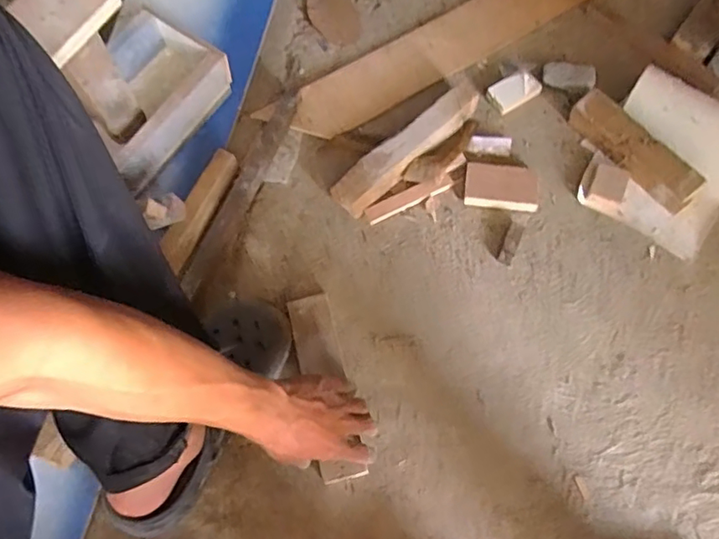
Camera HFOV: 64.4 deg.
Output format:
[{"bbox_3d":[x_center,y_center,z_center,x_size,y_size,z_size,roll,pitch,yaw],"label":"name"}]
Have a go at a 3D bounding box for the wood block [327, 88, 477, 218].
[{"bbox_3d":[0.066,-0.163,0.775,0.240,0.048,0.045,-41,73,-13],"label":"wood block"}]

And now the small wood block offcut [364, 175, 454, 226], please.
[{"bbox_3d":[0.066,-0.095,0.766,0.123,0.006,0.024,-25,89,-3],"label":"small wood block offcut"}]

